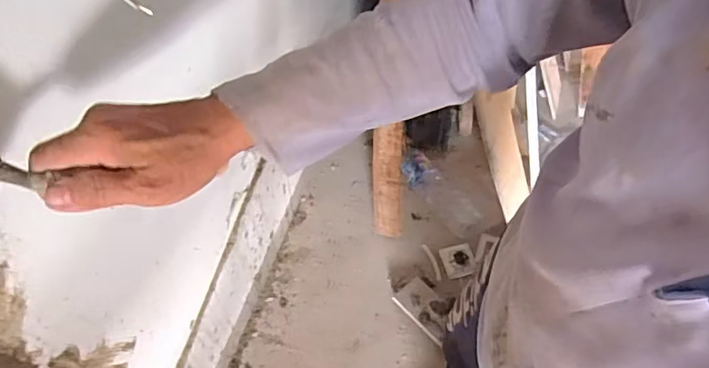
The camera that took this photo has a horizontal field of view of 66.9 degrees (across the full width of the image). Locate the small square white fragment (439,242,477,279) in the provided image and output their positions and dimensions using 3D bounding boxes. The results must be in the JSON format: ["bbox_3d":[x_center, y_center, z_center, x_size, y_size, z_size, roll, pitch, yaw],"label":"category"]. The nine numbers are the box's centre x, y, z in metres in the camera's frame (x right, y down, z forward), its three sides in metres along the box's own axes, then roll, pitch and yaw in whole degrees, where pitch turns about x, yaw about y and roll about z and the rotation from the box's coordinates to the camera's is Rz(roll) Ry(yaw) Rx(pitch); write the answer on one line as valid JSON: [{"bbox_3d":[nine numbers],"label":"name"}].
[{"bbox_3d":[0.269,0.198,1.391,0.083,0.014,0.082,-13,61,-7],"label":"small square white fragment"}]

